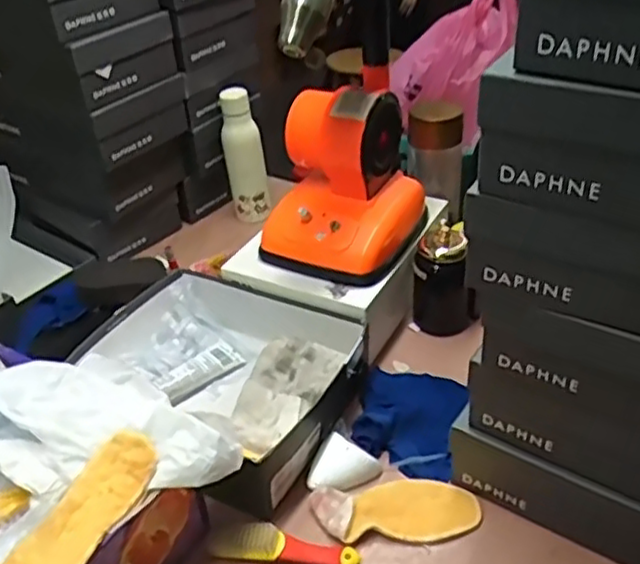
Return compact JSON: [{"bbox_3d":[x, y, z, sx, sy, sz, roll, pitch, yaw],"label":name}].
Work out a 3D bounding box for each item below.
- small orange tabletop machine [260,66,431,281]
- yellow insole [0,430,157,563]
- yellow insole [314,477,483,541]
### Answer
[{"bbox_3d":[0.028,-0.138,0.937,0.181,0.199,0.179,13,40,22],"label":"small orange tabletop machine"},{"bbox_3d":[-0.214,0.212,0.602,0.071,0.030,0.197,18,42,27],"label":"yellow insole"},{"bbox_3d":[0.082,0.245,0.763,0.177,0.025,0.066,-4,37,1],"label":"yellow insole"}]

